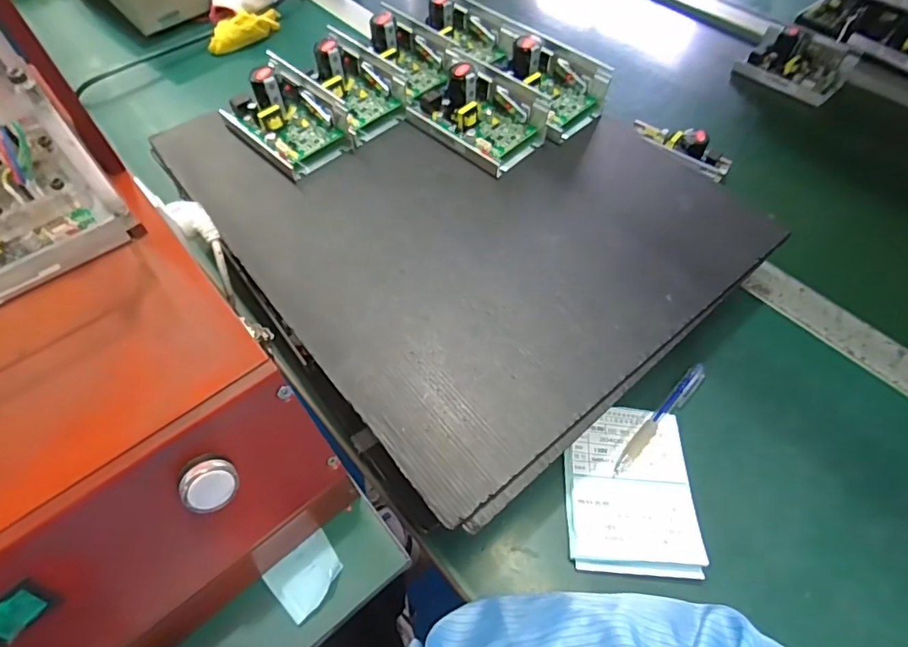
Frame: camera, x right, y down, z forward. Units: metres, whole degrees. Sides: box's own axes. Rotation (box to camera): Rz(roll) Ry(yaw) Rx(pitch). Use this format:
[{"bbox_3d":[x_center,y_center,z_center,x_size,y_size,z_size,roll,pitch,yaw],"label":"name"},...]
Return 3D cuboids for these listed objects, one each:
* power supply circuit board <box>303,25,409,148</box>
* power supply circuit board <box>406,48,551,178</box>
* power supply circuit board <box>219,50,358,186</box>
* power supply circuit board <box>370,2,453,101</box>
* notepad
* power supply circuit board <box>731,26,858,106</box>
[{"bbox_3d":[-0.106,-0.260,0.528,0.075,0.054,0.119,-34,63,-20],"label":"power supply circuit board"},{"bbox_3d":[0.019,-0.220,0.506,0.141,0.050,0.087,39,65,22],"label":"power supply circuit board"},{"bbox_3d":[-0.171,-0.211,0.500,0.127,0.050,0.085,38,65,22],"label":"power supply circuit board"},{"bbox_3d":[-0.054,-0.296,0.544,0.099,0.044,0.072,40,65,23],"label":"power supply circuit board"},{"bbox_3d":[0.138,0.126,0.393,0.095,0.017,0.128,4,57,3],"label":"notepad"},{"bbox_3d":[0.481,-0.367,0.698,0.089,0.061,0.128,-34,63,-20],"label":"power supply circuit board"}]

